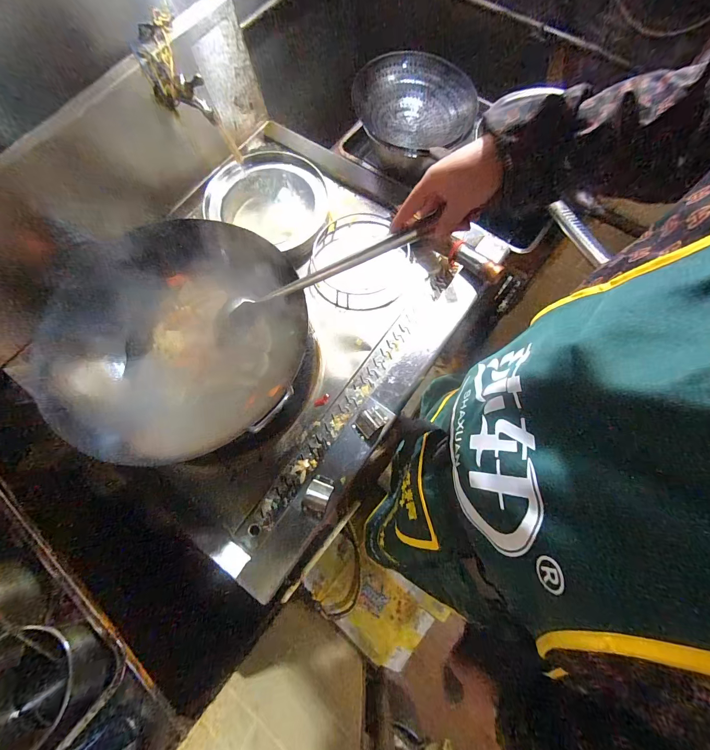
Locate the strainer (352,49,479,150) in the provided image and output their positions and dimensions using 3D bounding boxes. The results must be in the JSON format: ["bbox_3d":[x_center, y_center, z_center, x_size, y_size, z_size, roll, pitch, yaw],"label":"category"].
[{"bbox_3d":[0.149,-0.688,0.861,0.293,0.081,0.241,-11,69,-1],"label":"strainer"}]

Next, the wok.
[{"bbox_3d":[-0.331,-0.079,0.641,0.390,0.171,0.410,-6,69,0],"label":"wok"}]

